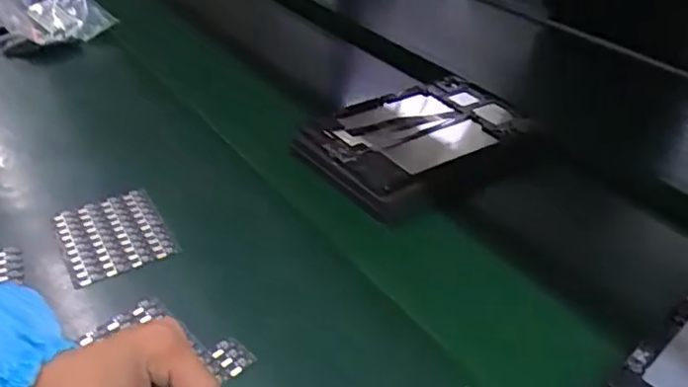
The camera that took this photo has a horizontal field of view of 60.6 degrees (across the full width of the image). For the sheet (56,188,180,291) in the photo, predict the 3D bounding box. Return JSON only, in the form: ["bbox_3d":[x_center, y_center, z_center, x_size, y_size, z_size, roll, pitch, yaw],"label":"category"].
[{"bbox_3d":[-0.199,0.035,0.508,0.084,0.009,0.095,-18,41,-28],"label":"sheet"}]

